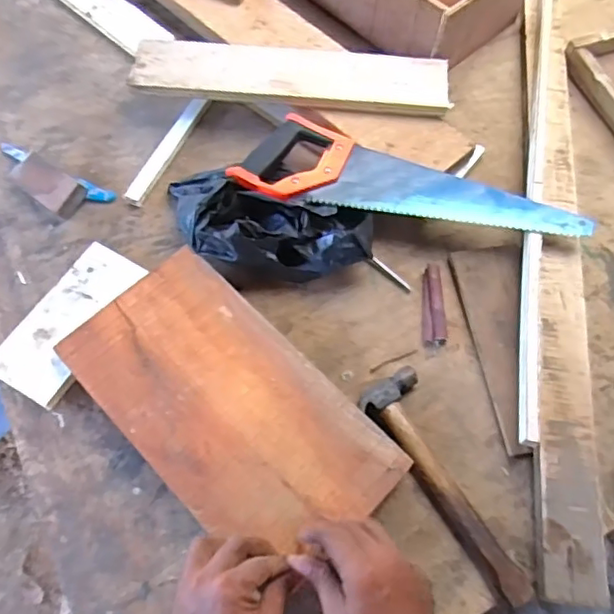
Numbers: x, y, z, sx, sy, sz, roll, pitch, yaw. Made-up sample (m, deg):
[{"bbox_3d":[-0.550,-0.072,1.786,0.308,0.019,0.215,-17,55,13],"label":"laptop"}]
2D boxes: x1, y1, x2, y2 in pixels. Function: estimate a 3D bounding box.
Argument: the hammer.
[{"bbox_3d":[0.153,0.180,0.619,0.065,0.028,0.250,-28,67,-18],"label":"hammer"}]

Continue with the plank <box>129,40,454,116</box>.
[{"bbox_3d":[-0.020,-0.319,0.813,0.419,0.022,0.097,4,71,-1],"label":"plank"}]

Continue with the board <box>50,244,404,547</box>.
[{"bbox_3d":[-0.082,0.099,0.617,0.187,0.010,0.344,-42,70,-18],"label":"board"}]

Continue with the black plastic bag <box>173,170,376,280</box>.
[{"bbox_3d":[-0.055,-0.098,0.725,0.260,0.072,0.127,19,61,6],"label":"black plastic bag"}]

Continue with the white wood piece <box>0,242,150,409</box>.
[{"bbox_3d":[-0.270,0.015,0.684,0.091,0.026,0.193,28,67,14],"label":"white wood piece"}]

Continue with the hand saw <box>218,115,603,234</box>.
[{"bbox_3d":[0.132,-0.165,0.749,0.428,0.021,0.114,11,61,1],"label":"hand saw"}]

